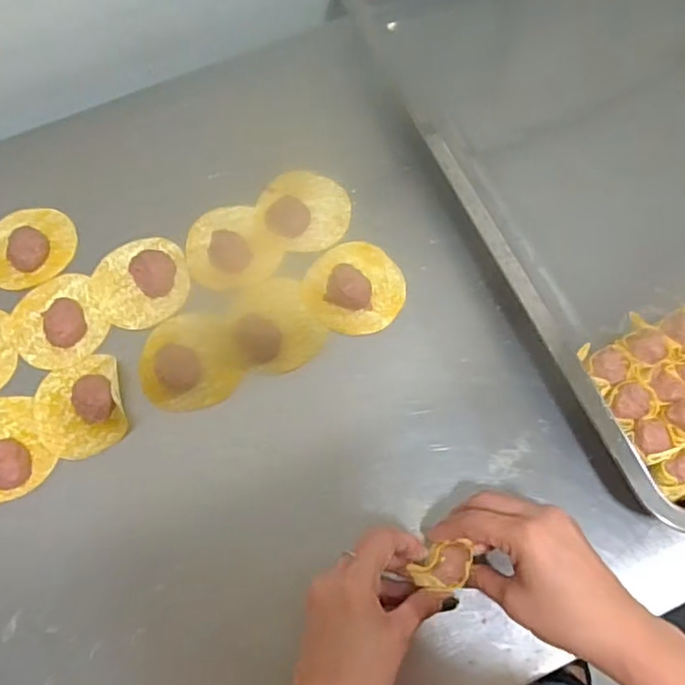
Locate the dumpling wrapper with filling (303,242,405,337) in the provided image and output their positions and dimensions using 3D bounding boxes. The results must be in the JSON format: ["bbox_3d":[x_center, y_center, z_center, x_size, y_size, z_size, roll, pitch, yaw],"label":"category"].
[{"bbox_3d":[0.011,-0.048,0.511,0.081,0.020,0.081,0,68,1],"label":"dumpling wrapper with filling"}]

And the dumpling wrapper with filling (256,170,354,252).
[{"bbox_3d":[-0.033,-0.119,0.540,0.077,0.013,0.083,0,68,1],"label":"dumpling wrapper with filling"}]

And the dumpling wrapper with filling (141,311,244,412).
[{"bbox_3d":[-0.123,0.012,0.491,0.078,0.017,0.080,0,68,1],"label":"dumpling wrapper with filling"}]

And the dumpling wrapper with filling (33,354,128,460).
[{"bbox_3d":[-0.209,0.048,0.479,0.071,0.024,0.078,0,68,1],"label":"dumpling wrapper with filling"}]

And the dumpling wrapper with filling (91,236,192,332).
[{"bbox_3d":[-0.170,-0.057,0.524,0.076,0.022,0.082,0,68,1],"label":"dumpling wrapper with filling"}]

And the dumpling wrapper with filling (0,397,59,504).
[{"bbox_3d":[-0.267,0.080,0.468,0.069,0.024,0.081,-30,70,-11],"label":"dumpling wrapper with filling"}]

